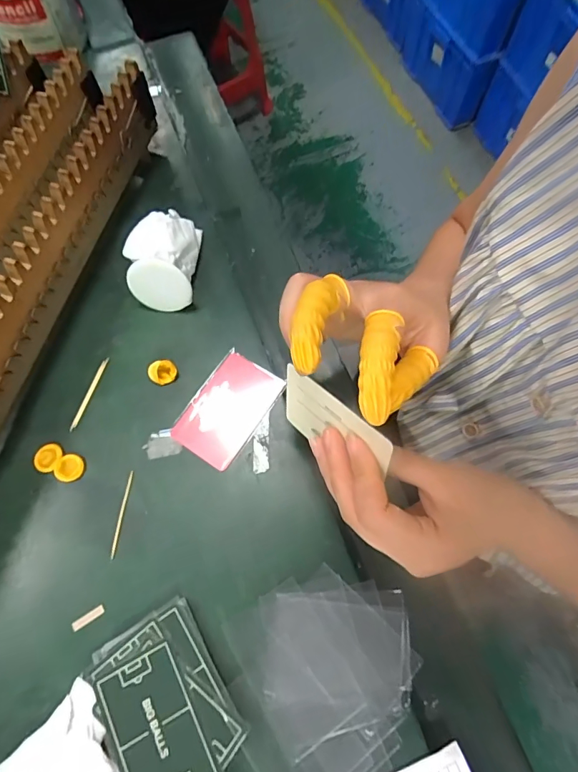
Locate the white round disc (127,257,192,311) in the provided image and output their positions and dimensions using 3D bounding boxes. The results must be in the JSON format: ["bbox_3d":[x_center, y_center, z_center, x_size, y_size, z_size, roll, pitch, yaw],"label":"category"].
[{"bbox_3d":[-0.107,-0.083,0.354,0.048,0.046,0.008,-1,46,-2],"label":"white round disc"}]

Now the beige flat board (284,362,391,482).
[{"bbox_3d":[0.026,0.024,0.257,0.004,0.051,0.085,-33,48,-27],"label":"beige flat board"}]

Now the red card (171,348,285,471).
[{"bbox_3d":[-0.049,0.017,0.340,0.055,0.004,0.086,33,74,11],"label":"red card"}]

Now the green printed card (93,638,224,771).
[{"bbox_3d":[-0.083,0.210,0.261,0.053,0.004,0.082,-28,72,-10],"label":"green printed card"}]

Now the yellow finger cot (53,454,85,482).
[{"bbox_3d":[-0.167,0.063,0.323,0.021,0.006,0.020,0,70,1],"label":"yellow finger cot"}]

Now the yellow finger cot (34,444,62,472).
[{"bbox_3d":[-0.185,0.054,0.325,0.020,0.004,0.021,0,70,1],"label":"yellow finger cot"}]

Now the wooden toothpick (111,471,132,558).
[{"bbox_3d":[-0.124,0.094,0.314,0.004,0.004,0.062,5,70,3],"label":"wooden toothpick"}]

